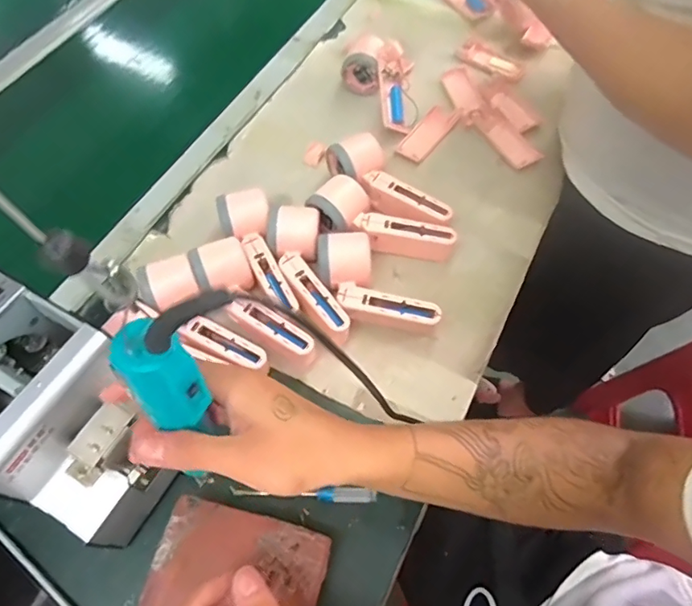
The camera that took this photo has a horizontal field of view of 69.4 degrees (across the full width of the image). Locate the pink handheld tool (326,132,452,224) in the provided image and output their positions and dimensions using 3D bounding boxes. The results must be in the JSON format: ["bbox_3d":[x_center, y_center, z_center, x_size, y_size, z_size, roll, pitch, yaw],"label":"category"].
[{"bbox_3d":[0.046,-0.138,0.579,0.163,0.054,0.044,40,68,19],"label":"pink handheld tool"}]

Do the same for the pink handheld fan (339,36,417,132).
[{"bbox_3d":[0.041,-0.299,0.667,0.092,0.055,0.141,4,62,2],"label":"pink handheld fan"}]

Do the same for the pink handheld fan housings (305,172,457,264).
[{"bbox_3d":[0.040,-0.087,0.558,0.161,0.049,0.060,25,64,12],"label":"pink handheld fan housings"}]

